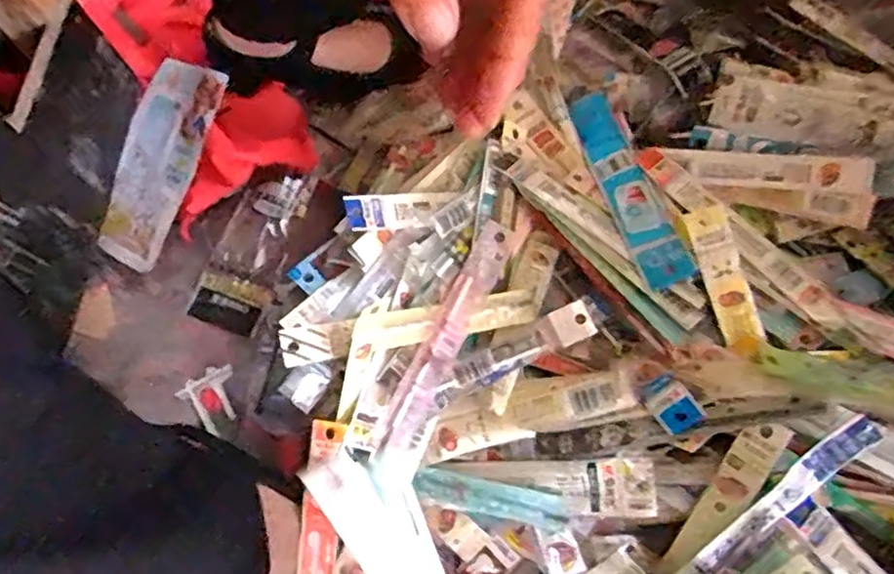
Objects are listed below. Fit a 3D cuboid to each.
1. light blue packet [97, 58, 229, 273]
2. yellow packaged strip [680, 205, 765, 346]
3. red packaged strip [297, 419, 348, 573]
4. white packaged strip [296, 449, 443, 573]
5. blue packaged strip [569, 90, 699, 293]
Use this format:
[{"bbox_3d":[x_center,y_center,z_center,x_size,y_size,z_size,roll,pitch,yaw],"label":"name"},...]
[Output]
[{"bbox_3d":[-0.254,-0.109,0.590,0.095,0.016,0.178,26,95,29],"label":"light blue packet"},{"bbox_3d":[0.184,-0.007,0.450,0.026,0.013,0.094,-23,96,-6],"label":"yellow packaged strip"},{"bbox_3d":[-0.088,0.180,0.465,0.025,0.014,0.175,4,91,4],"label":"red packaged strip"},{"bbox_3d":[-0.006,0.159,0.324,0.038,0.009,0.183,-31,85,-9],"label":"white packaged strip"},{"bbox_3d":[0.128,-0.076,0.496,0.034,0.010,0.173,-20,58,5],"label":"blue packaged strip"}]

